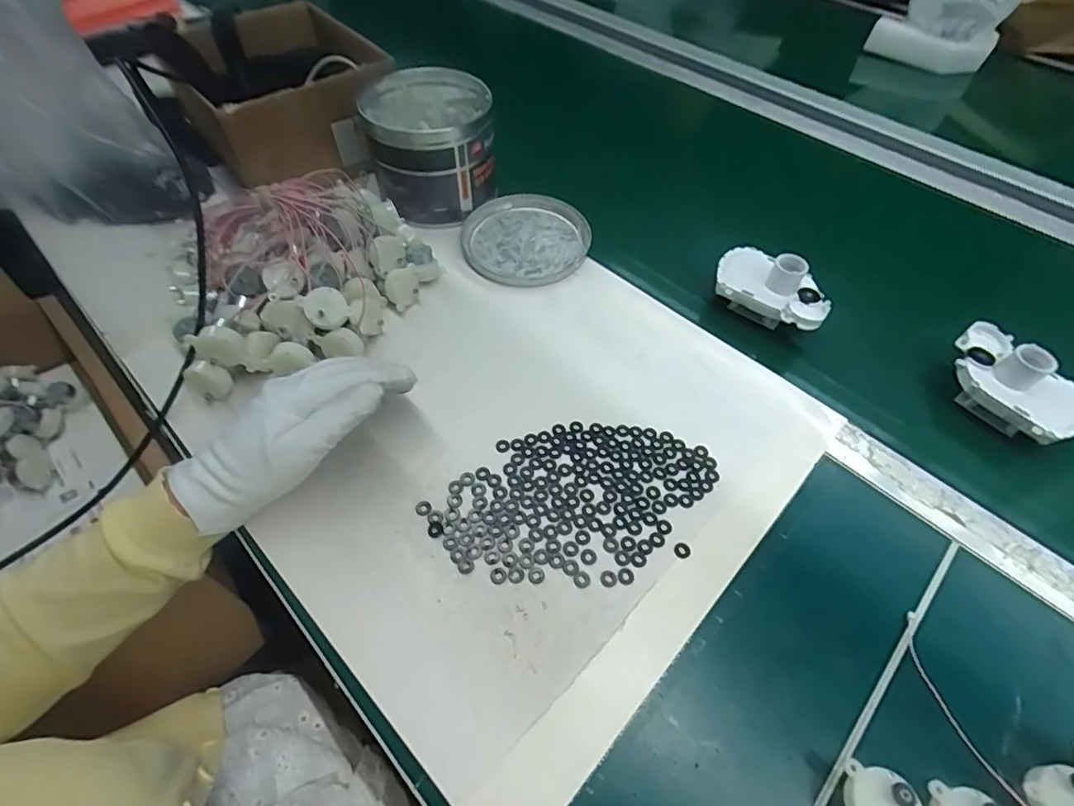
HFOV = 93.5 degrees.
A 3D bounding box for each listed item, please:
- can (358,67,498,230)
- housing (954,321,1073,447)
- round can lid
[{"bbox_3d":[-0.111,-0.277,0.549,0.128,0.105,0.140,0,55,0],"label":"can"},{"bbox_3d":[0.380,-0.015,0.405,0.058,0.060,0.106,-24,59,-16],"label":"housing"},{"bbox_3d":[-0.011,-0.177,0.536,0.129,0.016,0.139,0,55,0],"label":"round can lid"}]

